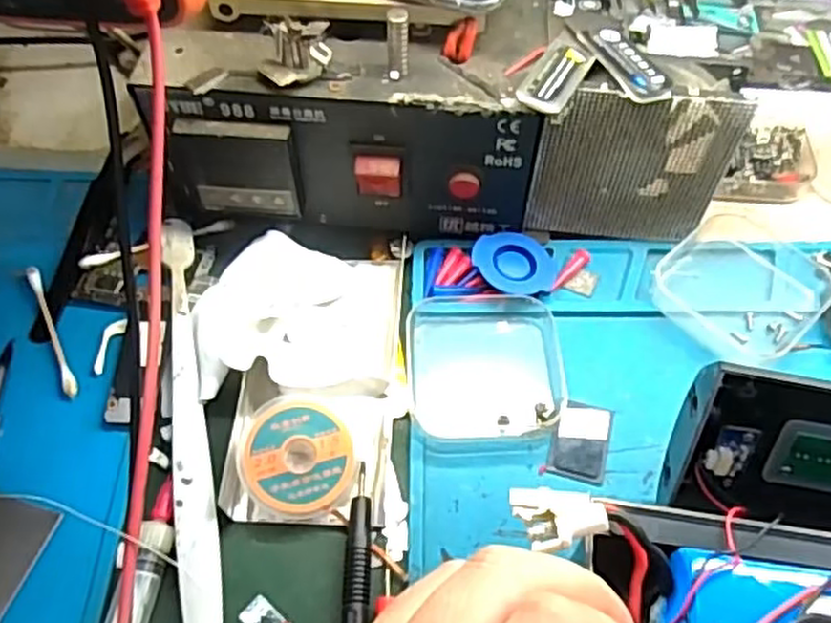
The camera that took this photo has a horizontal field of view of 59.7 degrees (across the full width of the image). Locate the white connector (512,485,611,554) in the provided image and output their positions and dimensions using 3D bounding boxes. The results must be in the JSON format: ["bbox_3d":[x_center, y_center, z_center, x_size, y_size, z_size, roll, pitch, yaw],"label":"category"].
[{"bbox_3d":[0.040,0.057,0.203,0.025,0.006,0.019,-3,57,-1],"label":"white connector"}]

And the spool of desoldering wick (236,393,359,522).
[{"bbox_3d":[-0.044,0.055,0.276,0.044,0.010,0.044,4,72,-11],"label":"spool of desoldering wick"}]

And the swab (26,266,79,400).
[{"bbox_3d":[-0.156,0.007,0.311,0.006,0.005,0.072,-25,60,-14],"label":"swab"}]

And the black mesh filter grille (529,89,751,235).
[{"bbox_3d":[0.090,-0.060,0.309,0.078,0.079,0.012,3,57,3],"label":"black mesh filter grille"}]

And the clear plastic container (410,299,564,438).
[{"bbox_3d":[0.028,0.020,0.303,0.061,0.015,0.064,-4,57,-1],"label":"clear plastic container"}]

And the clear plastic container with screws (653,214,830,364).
[{"bbox_3d":[0.145,-0.013,0.319,0.074,0.012,0.063,-37,63,-21],"label":"clear plastic container with screws"}]

